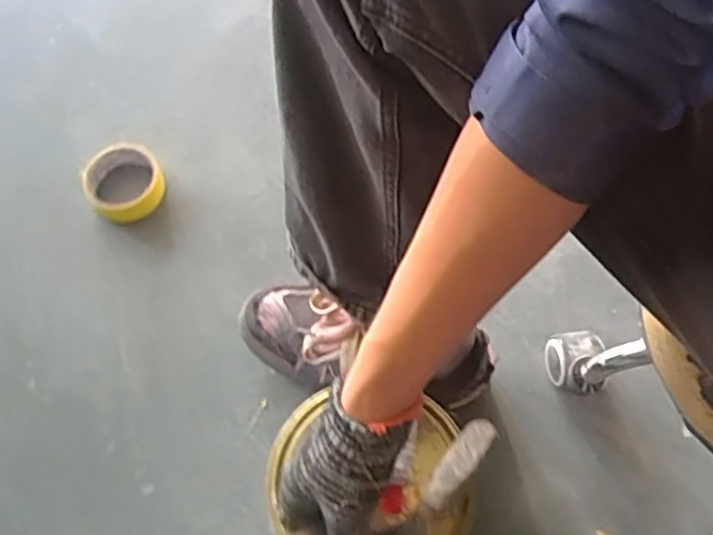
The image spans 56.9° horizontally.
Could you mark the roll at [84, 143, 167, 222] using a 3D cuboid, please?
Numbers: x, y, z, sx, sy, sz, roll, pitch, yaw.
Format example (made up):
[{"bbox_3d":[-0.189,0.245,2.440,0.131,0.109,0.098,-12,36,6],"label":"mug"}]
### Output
[{"bbox_3d":[-0.277,-0.101,0.786,0.089,0.029,0.091,0,65,1],"label":"roll"}]

